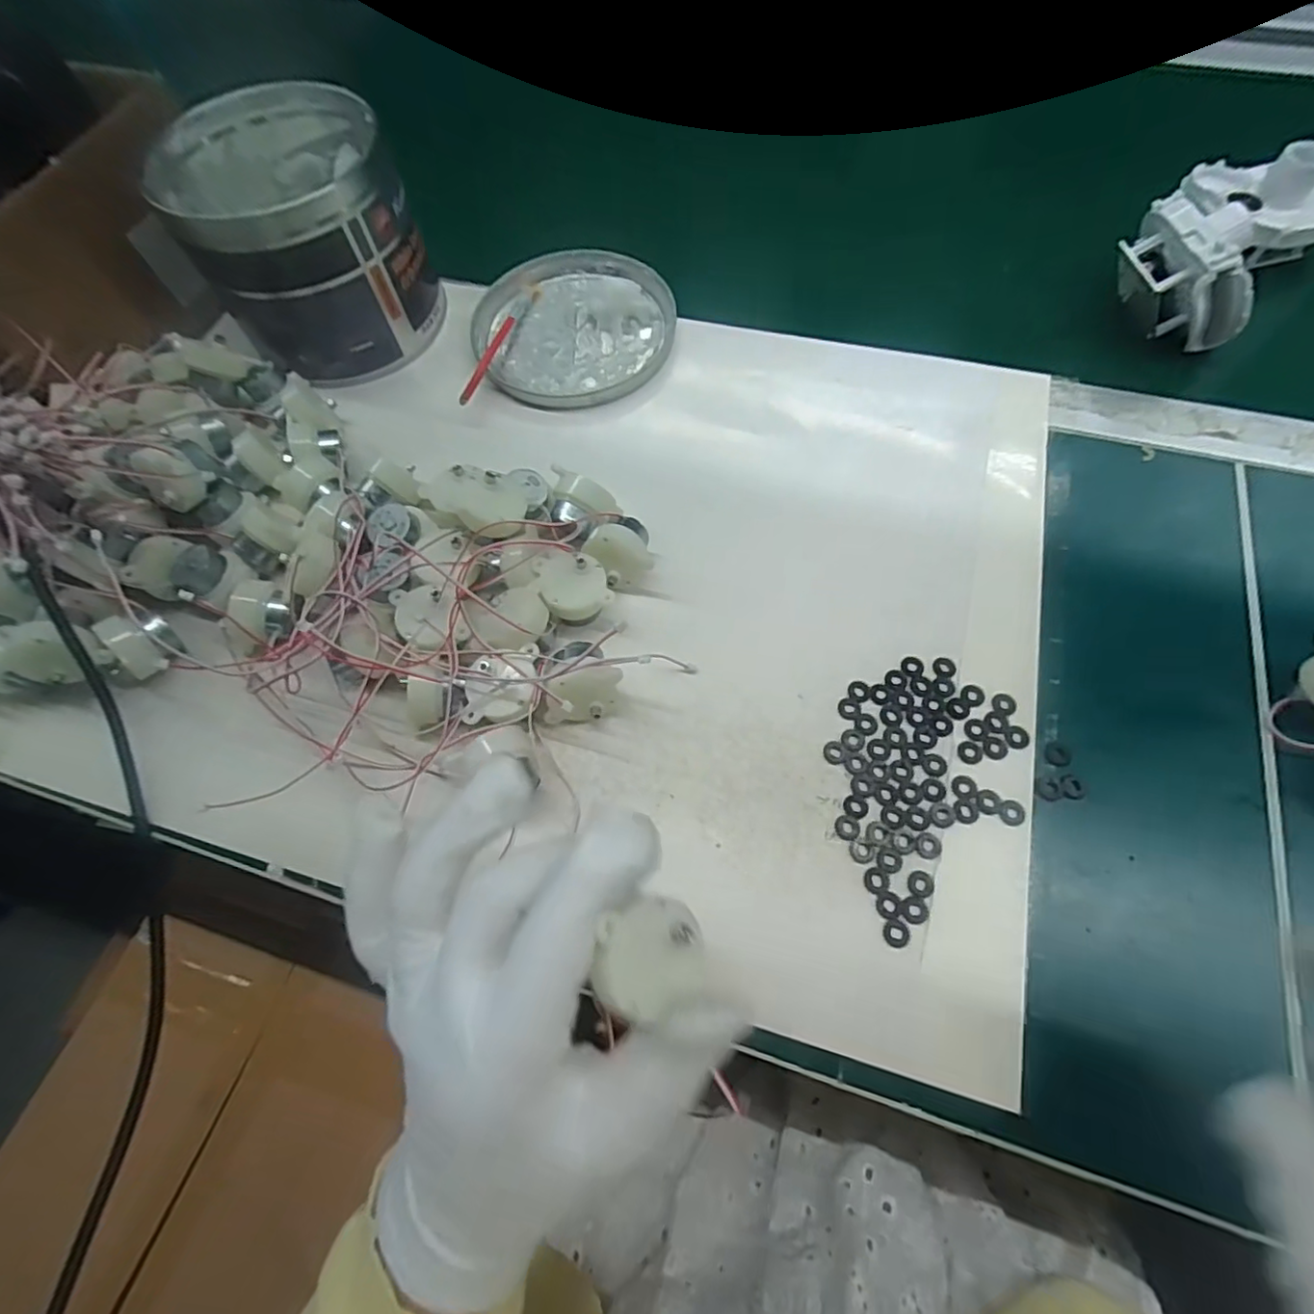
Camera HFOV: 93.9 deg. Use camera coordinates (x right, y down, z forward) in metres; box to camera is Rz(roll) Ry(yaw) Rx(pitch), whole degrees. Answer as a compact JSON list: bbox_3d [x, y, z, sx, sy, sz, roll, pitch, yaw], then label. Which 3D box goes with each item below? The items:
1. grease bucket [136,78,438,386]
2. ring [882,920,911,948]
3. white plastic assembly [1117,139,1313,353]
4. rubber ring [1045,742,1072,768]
[{"bbox_3d":[-0.214,-0.257,0.376,0.120,0.107,0.130,-1,64,2],"label":"grease bucket"},{"bbox_3d":[0.097,0.111,0.247,0.011,0.004,0.010,-1,64,2],"label":"ring"},{"bbox_3d":[0.349,-0.248,0.372,0.090,0.061,0.155,41,73,20],"label":"white plastic assembly"},{"bbox_3d":[0.180,0.043,0.275,0.011,0.004,0.012,-1,64,2],"label":"rubber ring"}]

